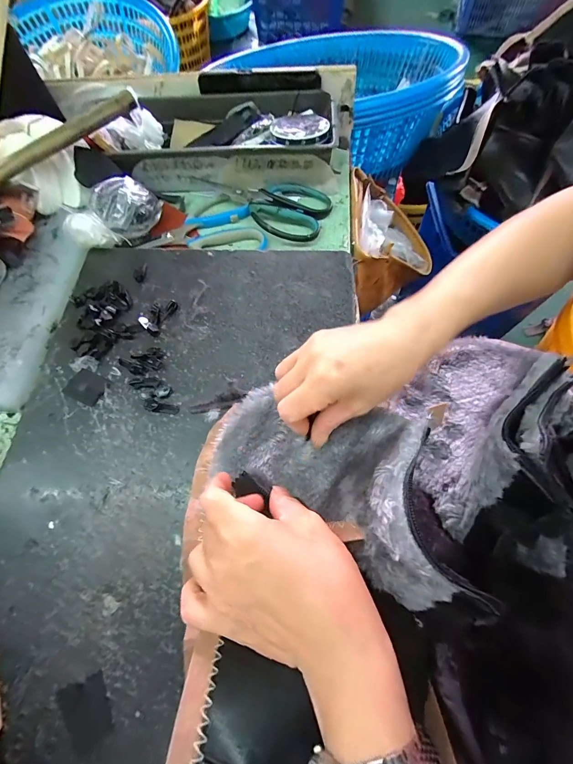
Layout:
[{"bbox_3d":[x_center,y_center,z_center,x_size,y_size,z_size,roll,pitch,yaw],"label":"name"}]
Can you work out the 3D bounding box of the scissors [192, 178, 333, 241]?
[{"bbox_3d":[-0.037,-0.237,0.444,0.181,0.018,0.093,20,69,11],"label":"scissors"}]

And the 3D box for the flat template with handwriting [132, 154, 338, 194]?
[{"bbox_3d":[-0.070,-0.278,0.453,0.265,0.050,0.007,1,66,4],"label":"flat template with handwriting"}]

